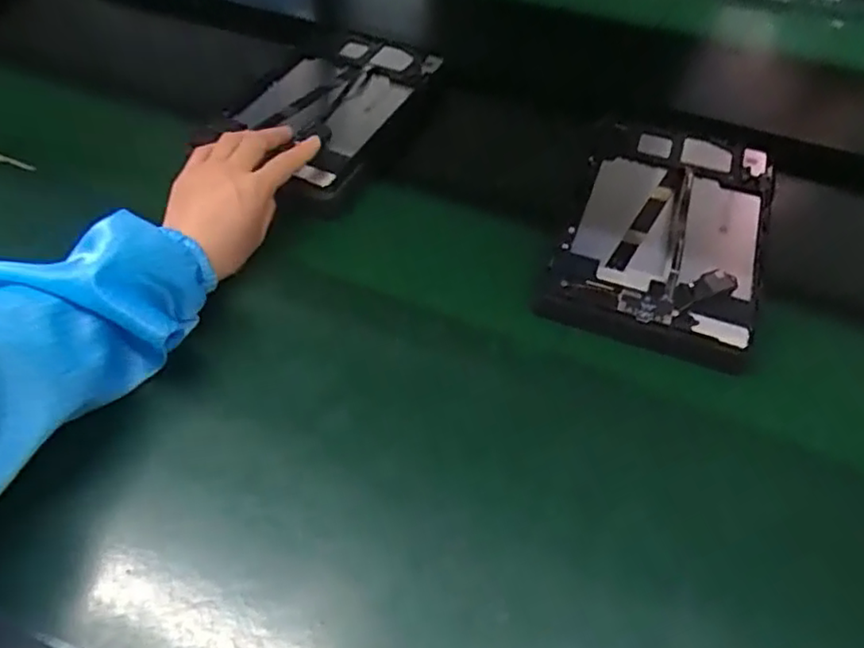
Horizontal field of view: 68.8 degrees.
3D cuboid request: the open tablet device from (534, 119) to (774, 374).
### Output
[{"bbox_3d":[0.190,-0.079,0.509,0.149,0.034,0.242,18,52,14],"label":"open tablet device"}]

